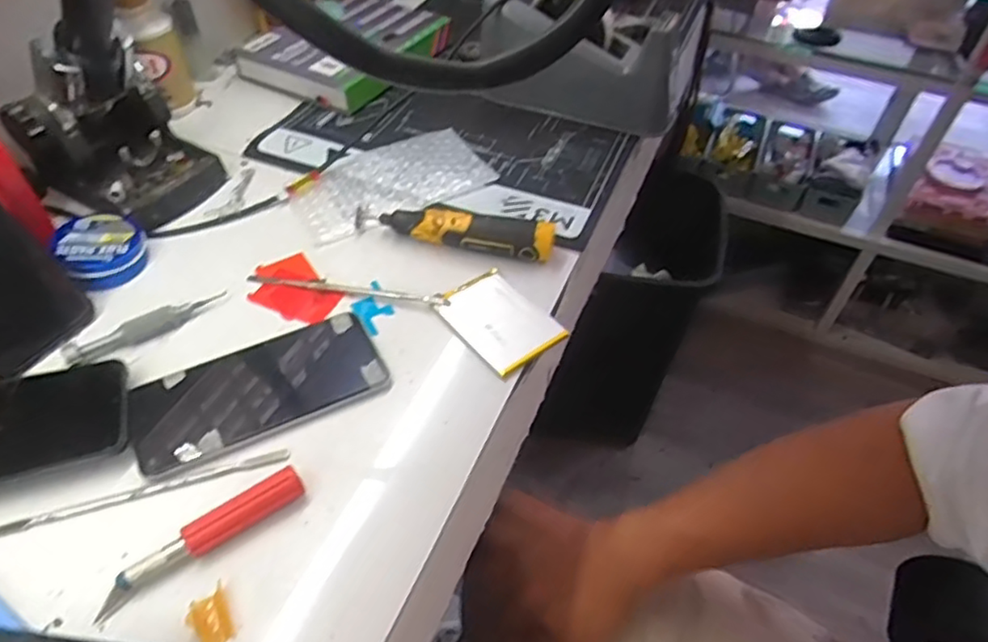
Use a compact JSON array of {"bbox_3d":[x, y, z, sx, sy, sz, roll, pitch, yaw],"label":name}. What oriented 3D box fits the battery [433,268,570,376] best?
[{"bbox_3d":[0.003,-0.003,0.472,0.061,0.008,0.088,-29,55,-24],"label":"battery"}]

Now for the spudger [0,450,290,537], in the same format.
[{"bbox_3d":[-0.206,0.099,0.377,0.165,0.005,0.007,-11,50,-16],"label":"spudger"}]

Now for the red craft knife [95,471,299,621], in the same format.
[{"bbox_3d":[-0.159,0.118,0.354,0.112,0.019,0.016,-29,57,-28],"label":"red craft knife"}]

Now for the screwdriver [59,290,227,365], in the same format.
[{"bbox_3d":[-0.245,0.002,0.456,0.107,0.012,0.015,-28,56,-27],"label":"screwdriver"}]

